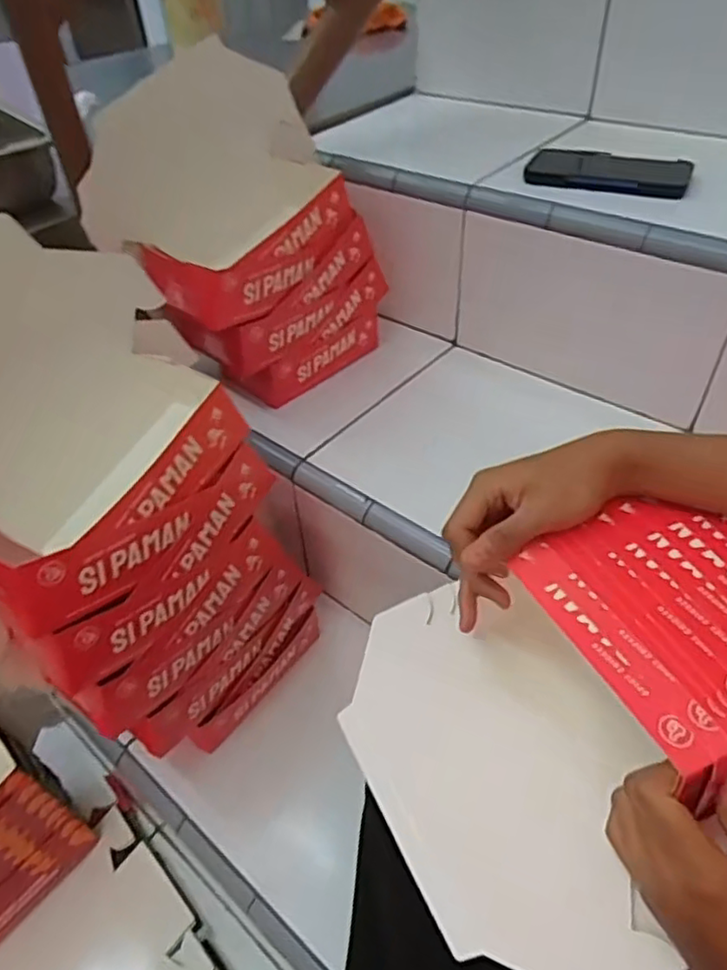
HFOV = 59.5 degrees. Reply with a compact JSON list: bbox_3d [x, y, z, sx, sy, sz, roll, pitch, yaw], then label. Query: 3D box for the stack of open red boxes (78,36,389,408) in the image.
[{"bbox_3d":[-0.130,-0.258,0.695,0.267,0.288,0.175,-37,53,-28],"label":"stack of open red boxes"}]

